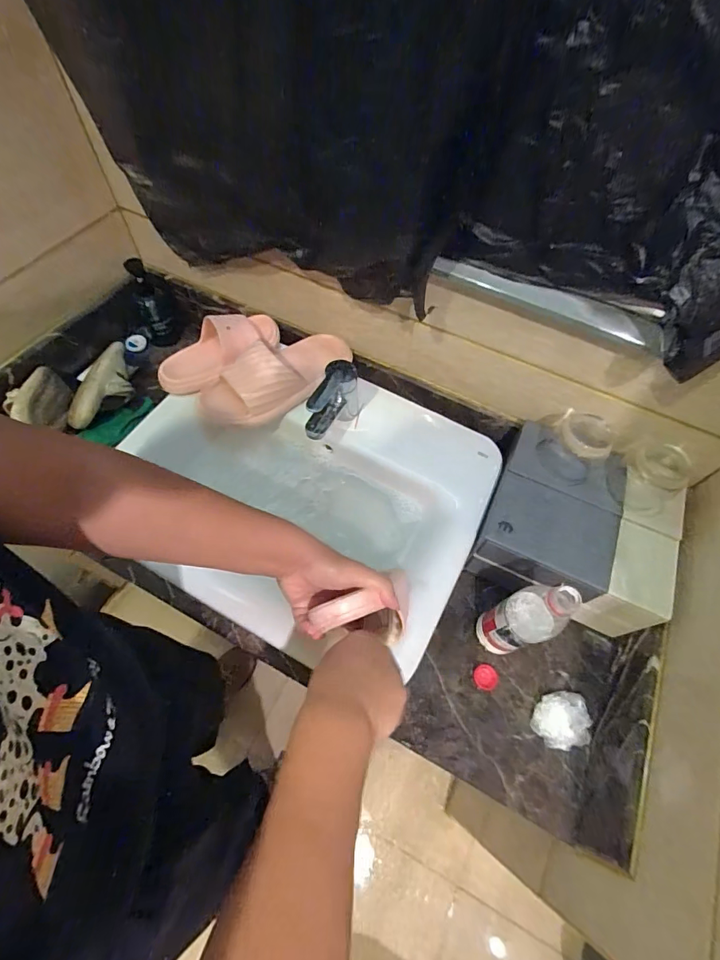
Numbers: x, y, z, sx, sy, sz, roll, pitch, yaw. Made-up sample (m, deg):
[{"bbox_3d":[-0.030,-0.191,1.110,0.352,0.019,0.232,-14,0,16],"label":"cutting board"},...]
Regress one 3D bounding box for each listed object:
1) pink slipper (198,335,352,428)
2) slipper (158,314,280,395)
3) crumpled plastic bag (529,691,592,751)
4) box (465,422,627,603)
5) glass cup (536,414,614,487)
[{"bbox_3d":[-0.136,-0.173,0.691,0.256,0.080,0.110,-30,67,-18],"label":"pink slipper"},{"bbox_3d":[-0.230,-0.217,0.715,0.217,0.056,0.100,-36,69,-20],"label":"slipper"},{"bbox_3d":[0.273,0.326,0.581,0.070,0.033,0.066,0,61,-3],"label":"crumpled plastic bag"},{"bbox_3d":[0.284,0.058,0.662,0.174,0.128,0.231,25,63,10],"label":"box"},{"bbox_3d":[0.310,-0.048,0.616,0.083,0.077,0.076,0,62,0],"label":"glass cup"}]

